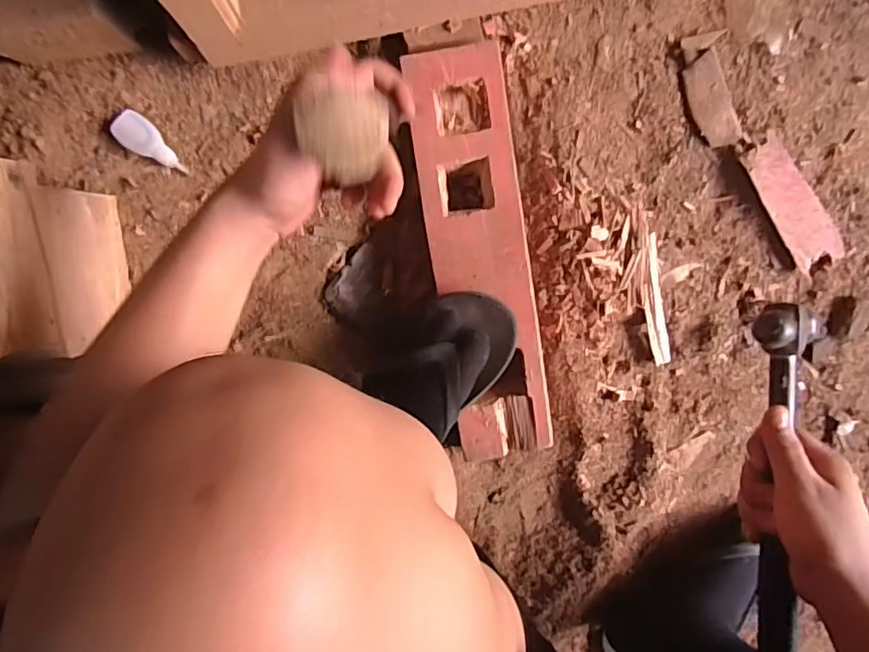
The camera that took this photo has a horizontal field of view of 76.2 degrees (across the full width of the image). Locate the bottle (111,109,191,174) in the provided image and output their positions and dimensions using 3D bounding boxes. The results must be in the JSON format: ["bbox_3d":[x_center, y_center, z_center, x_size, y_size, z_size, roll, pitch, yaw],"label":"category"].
[{"bbox_3d":[-0.297,-0.190,0.580,0.081,0.015,0.034,40,98,-5],"label":"bottle"}]

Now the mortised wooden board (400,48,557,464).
[{"bbox_3d":[0.048,-0.064,0.573,0.098,0.039,0.407,-10,100,3],"label":"mortised wooden board"}]

